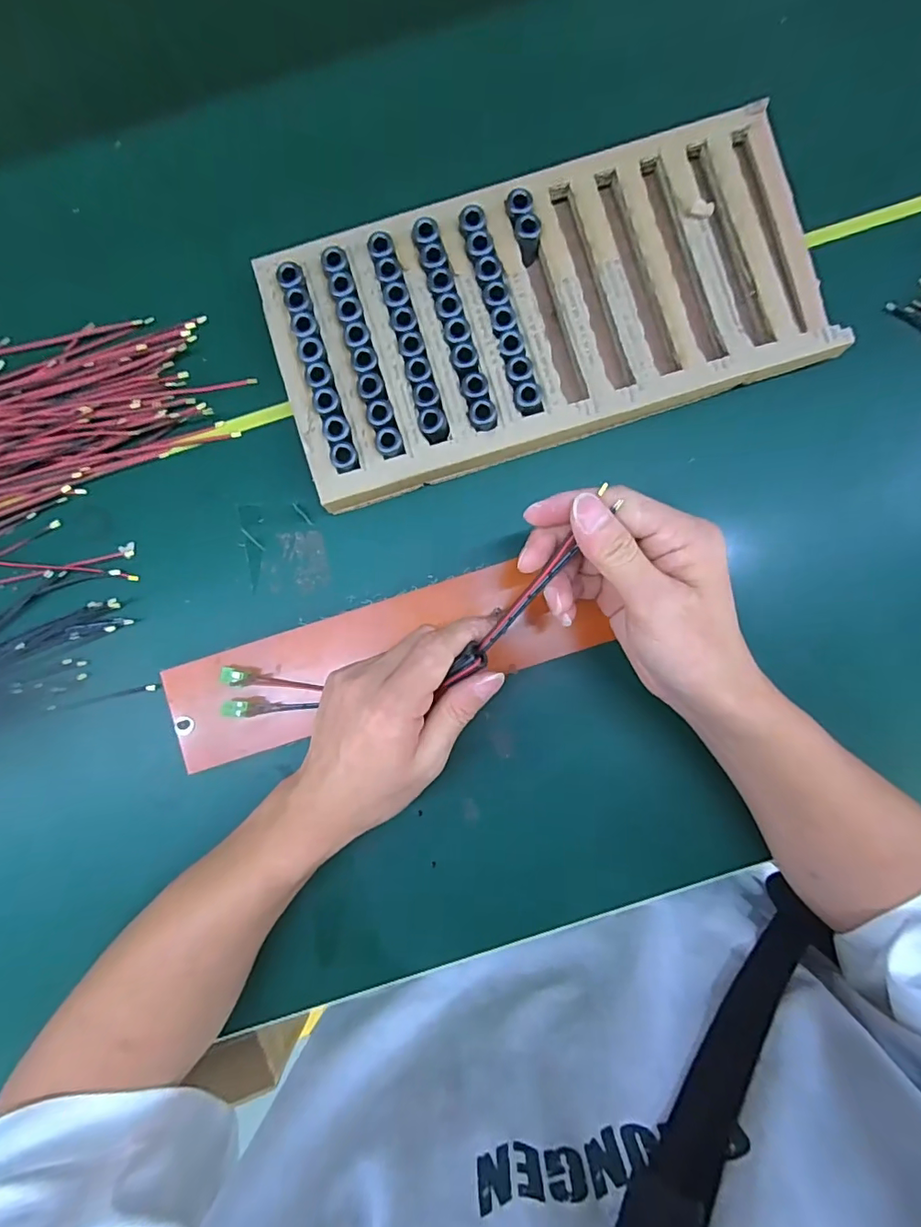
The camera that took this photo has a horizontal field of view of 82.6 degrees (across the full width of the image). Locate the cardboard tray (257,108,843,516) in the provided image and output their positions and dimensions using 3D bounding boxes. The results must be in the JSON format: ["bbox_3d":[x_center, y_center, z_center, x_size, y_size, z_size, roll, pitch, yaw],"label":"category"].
[{"bbox_3d":[0.058,-0.203,0.349,0.353,0.030,0.173,-17,87,0],"label":"cardboard tray"}]

